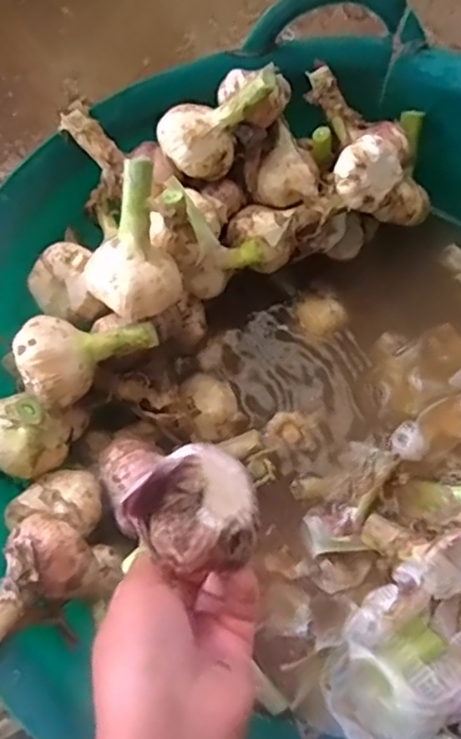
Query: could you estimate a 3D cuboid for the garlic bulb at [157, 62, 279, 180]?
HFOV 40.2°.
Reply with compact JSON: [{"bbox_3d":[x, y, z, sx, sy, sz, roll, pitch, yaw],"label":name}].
[{"bbox_3d":[-0.011,-0.171,0.444,0.080,0.062,0.046,3,69,0],"label":"garlic bulb"}]

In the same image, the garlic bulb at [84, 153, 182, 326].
[{"bbox_3d":[-0.072,-0.085,0.427,0.059,0.053,0.097,-20,106,-18],"label":"garlic bulb"}]

